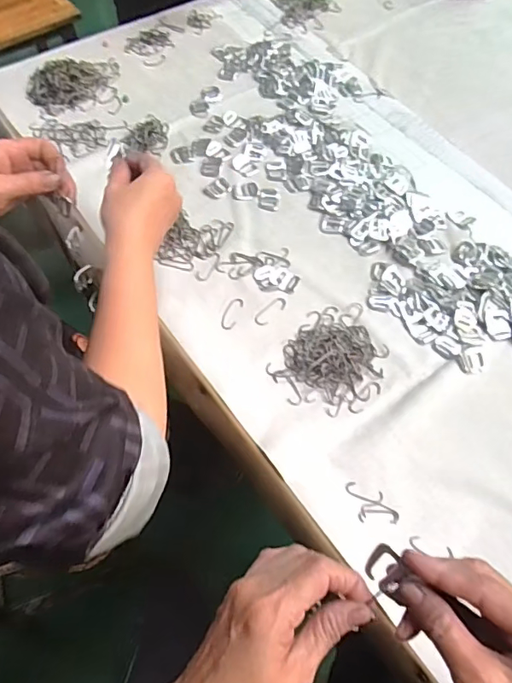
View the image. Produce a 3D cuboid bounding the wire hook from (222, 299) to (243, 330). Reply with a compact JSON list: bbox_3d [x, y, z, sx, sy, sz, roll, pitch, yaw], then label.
[{"bbox_3d":[-0.027,-0.032,0.557,0.017,0.004,0.043,17,61,9],"label":"wire hook"}]

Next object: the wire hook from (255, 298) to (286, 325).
[{"bbox_3d":[0.017,-0.034,0.560,0.044,0.004,0.016,-40,68,-22],"label":"wire hook"}]

